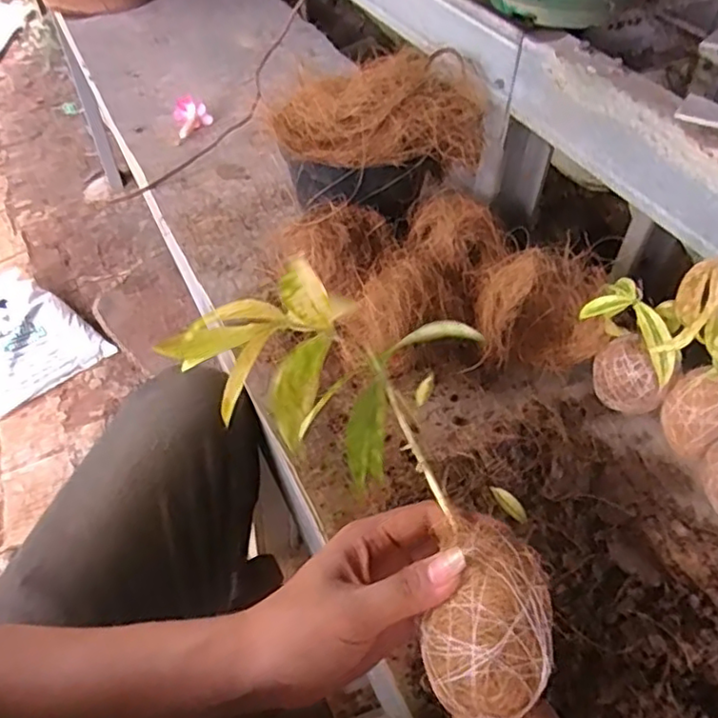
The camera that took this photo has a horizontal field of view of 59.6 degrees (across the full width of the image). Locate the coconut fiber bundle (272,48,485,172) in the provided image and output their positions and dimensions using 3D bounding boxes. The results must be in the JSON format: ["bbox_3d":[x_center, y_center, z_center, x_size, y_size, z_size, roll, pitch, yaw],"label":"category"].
[{"bbox_3d":[0.021,-0.242,0.621,0.200,0.067,0.108,-10,49,-9],"label":"coconut fiber bundle"}]

